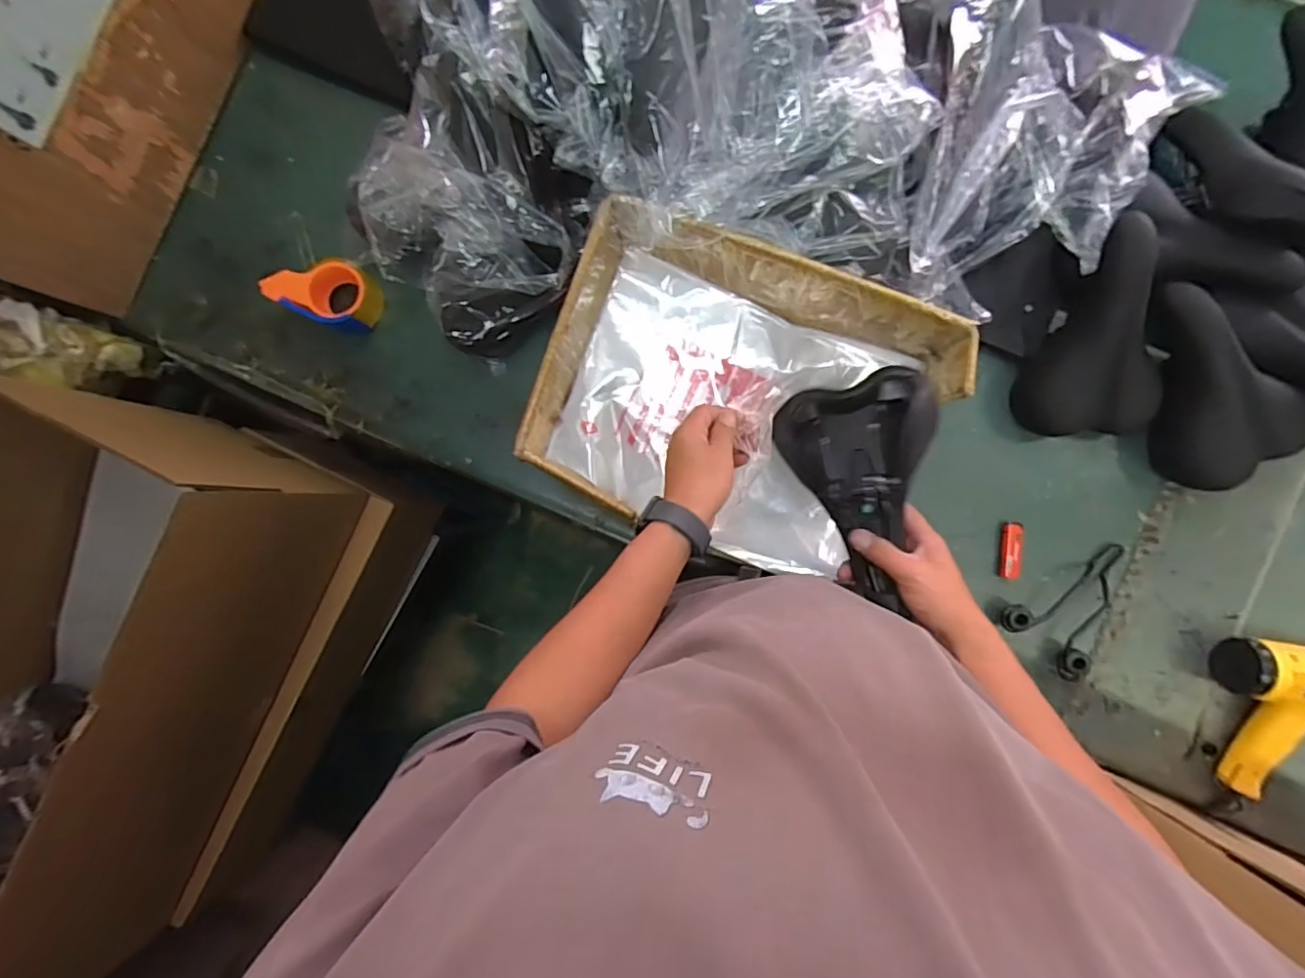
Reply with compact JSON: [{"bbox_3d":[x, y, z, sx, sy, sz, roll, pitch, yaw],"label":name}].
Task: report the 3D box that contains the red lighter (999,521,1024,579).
[{"bbox_3d":[0.476,0.081,0.755,0.026,0.012,0.075,7,87,3],"label":"red lighter"}]

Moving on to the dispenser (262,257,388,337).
[{"bbox_3d":[-0.451,-0.278,0.805,0.138,0.072,0.097,24,88,4],"label":"dispenser"}]

